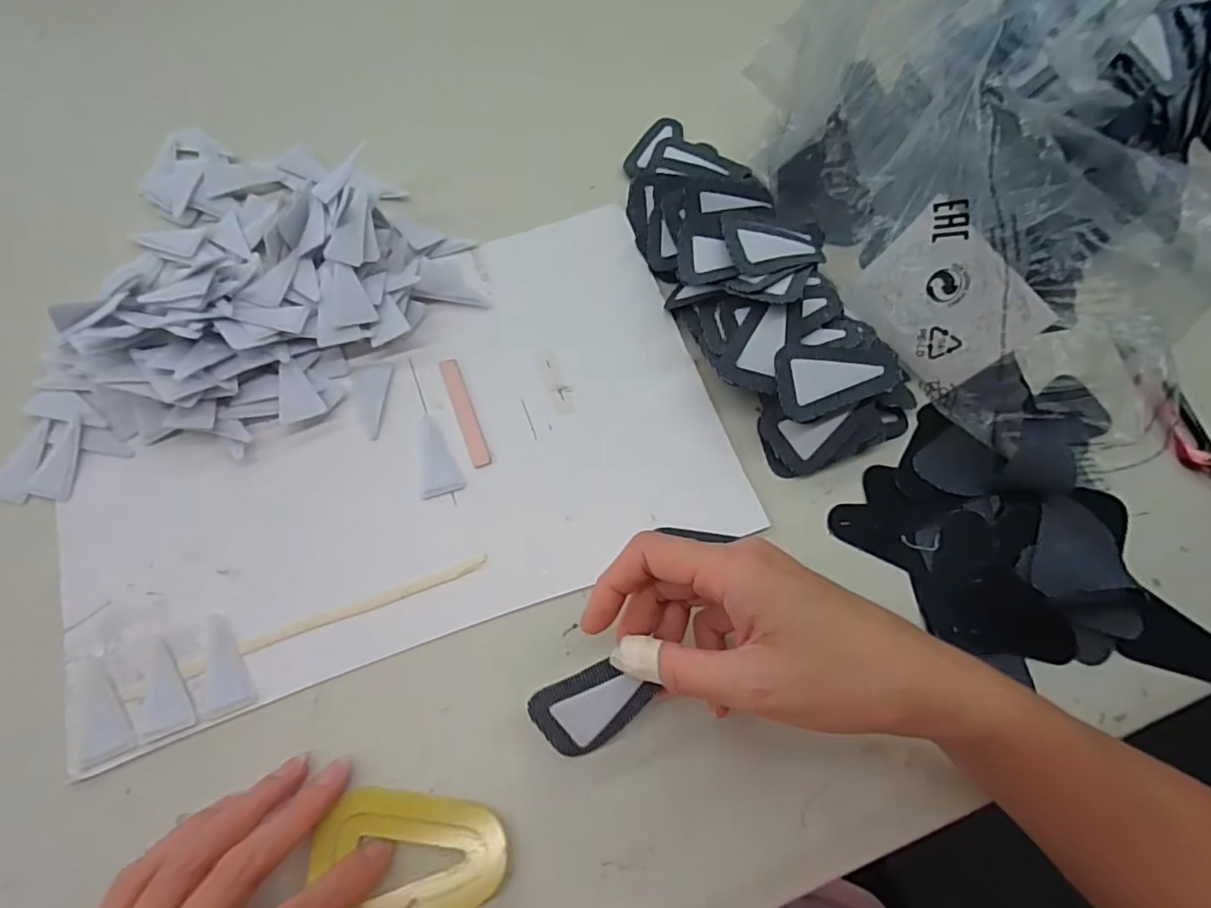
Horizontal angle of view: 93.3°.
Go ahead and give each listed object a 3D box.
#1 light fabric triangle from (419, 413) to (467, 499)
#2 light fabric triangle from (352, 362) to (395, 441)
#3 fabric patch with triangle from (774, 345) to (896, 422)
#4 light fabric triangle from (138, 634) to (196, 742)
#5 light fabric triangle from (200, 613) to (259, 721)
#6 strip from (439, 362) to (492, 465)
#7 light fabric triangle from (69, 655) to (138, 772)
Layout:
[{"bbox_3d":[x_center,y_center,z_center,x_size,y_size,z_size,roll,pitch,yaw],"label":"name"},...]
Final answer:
[{"bbox_3d":[-0.099,0.000,0.332,0.024,0.004,0.050,-16,73,-7],"label":"light fabric triangle"},{"bbox_3d":[-0.138,-0.033,0.343,0.022,0.004,0.049,-9,72,-5],"label":"light fabric triangle"},{"bbox_3d":[0.128,-0.041,0.316,0.065,0.005,0.040,-4,87,1],"label":"fabric patch with triangle"},{"bbox_3d":[-0.219,0.115,0.283,0.025,0.004,0.046,-19,73,-8],"label":"light fabric triangle"},{"bbox_3d":[-0.193,0.106,0.289,0.024,0.004,0.049,-20,73,-9],"label":"light fabric triangle"},{"bbox_3d":[-0.084,-0.027,0.342,0.010,0.004,0.074,-20,73,-9],"label":"strip"},{"bbox_3d":[-0.248,0.124,0.279,0.026,0.004,0.050,-24,74,-10],"label":"light fabric triangle"}]

